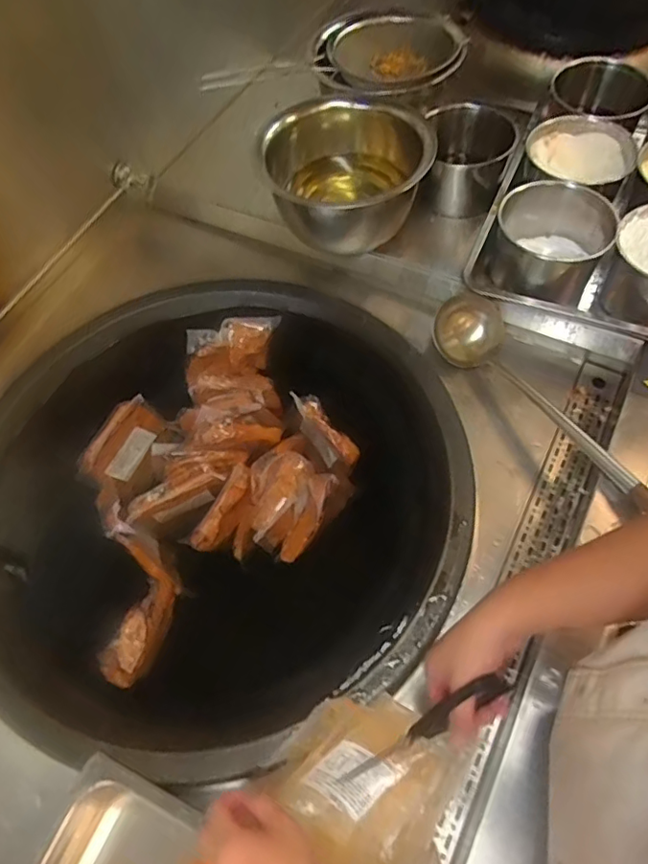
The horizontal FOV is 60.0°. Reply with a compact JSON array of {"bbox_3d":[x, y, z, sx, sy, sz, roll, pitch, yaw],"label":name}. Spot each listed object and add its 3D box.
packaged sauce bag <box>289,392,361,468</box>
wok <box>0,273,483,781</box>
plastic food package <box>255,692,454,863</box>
[{"bbox_3d":[0.003,0.011,0.906,0.049,0.112,0.143,-40,68,-19],"label":"packaged sauce bag"},{"bbox_3d":[-0.164,0.090,0.880,0.704,0.192,0.725,-3,60,5],"label":"wok"},{"bbox_3d":[0.045,0.410,0.622,0.203,0.094,0.198,27,65,14],"label":"plastic food package"}]

